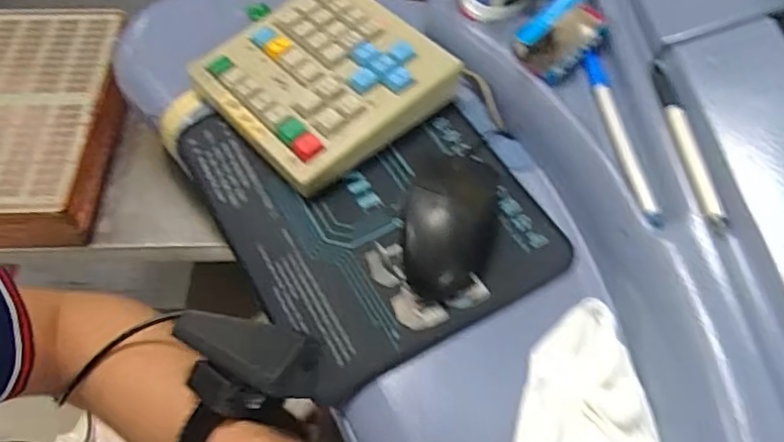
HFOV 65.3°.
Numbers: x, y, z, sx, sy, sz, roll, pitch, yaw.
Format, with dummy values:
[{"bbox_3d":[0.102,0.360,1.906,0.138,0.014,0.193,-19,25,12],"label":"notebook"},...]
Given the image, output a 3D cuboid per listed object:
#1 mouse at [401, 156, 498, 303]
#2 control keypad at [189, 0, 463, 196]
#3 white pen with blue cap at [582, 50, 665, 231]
[{"bbox_3d":[0.040,0.001,0.417,0.060,0.029,0.104,8,58,4],"label":"mouse"},{"bbox_3d":[-0.054,-0.114,0.485,0.155,0.039,0.160,-38,66,-22],"label":"control keypad"},{"bbox_3d":[0.156,-0.058,0.417,0.016,0.013,0.151,-5,58,-4],"label":"white pen with blue cap"}]

